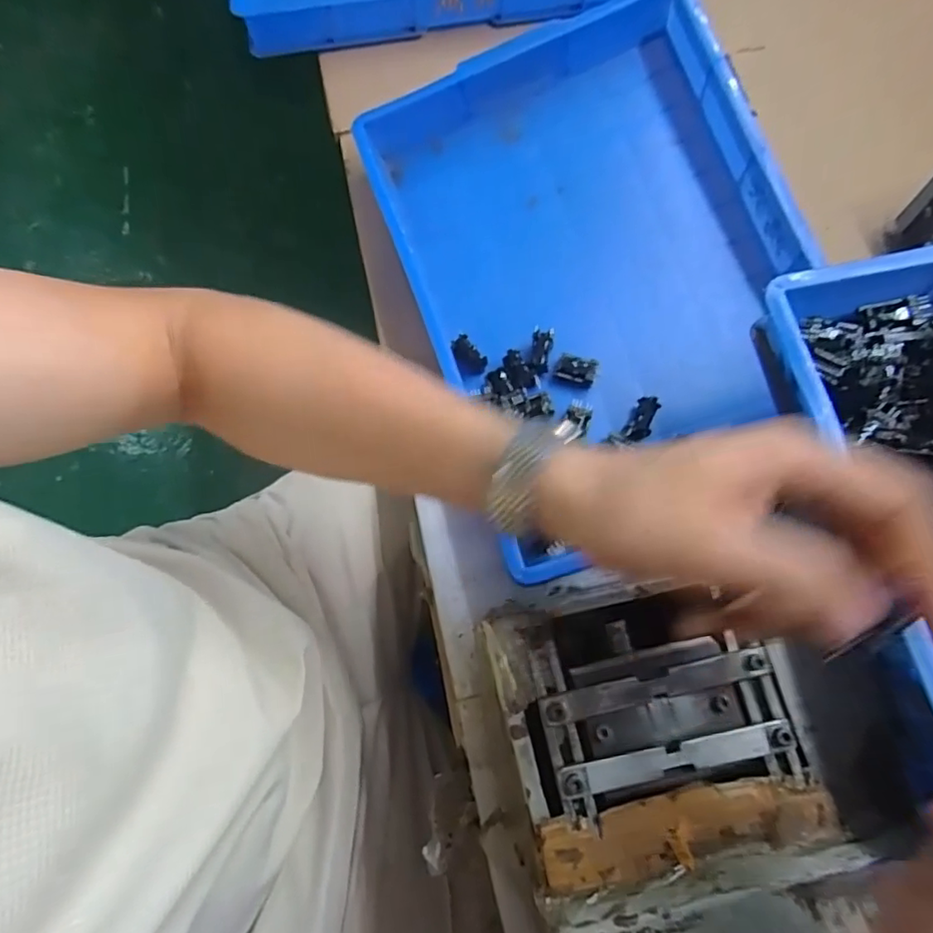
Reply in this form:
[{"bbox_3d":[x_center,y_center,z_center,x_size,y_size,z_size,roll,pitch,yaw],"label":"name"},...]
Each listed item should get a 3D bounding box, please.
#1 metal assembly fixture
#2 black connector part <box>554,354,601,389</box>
[{"bbox_3d":[0.098,0.135,0.295,0.149,0.029,0.142,-12,75,-1],"label":"metal assembly fixture"},{"bbox_3d":[0.083,-0.072,0.434,0.030,0.014,0.020,17,76,6],"label":"black connector part"}]

